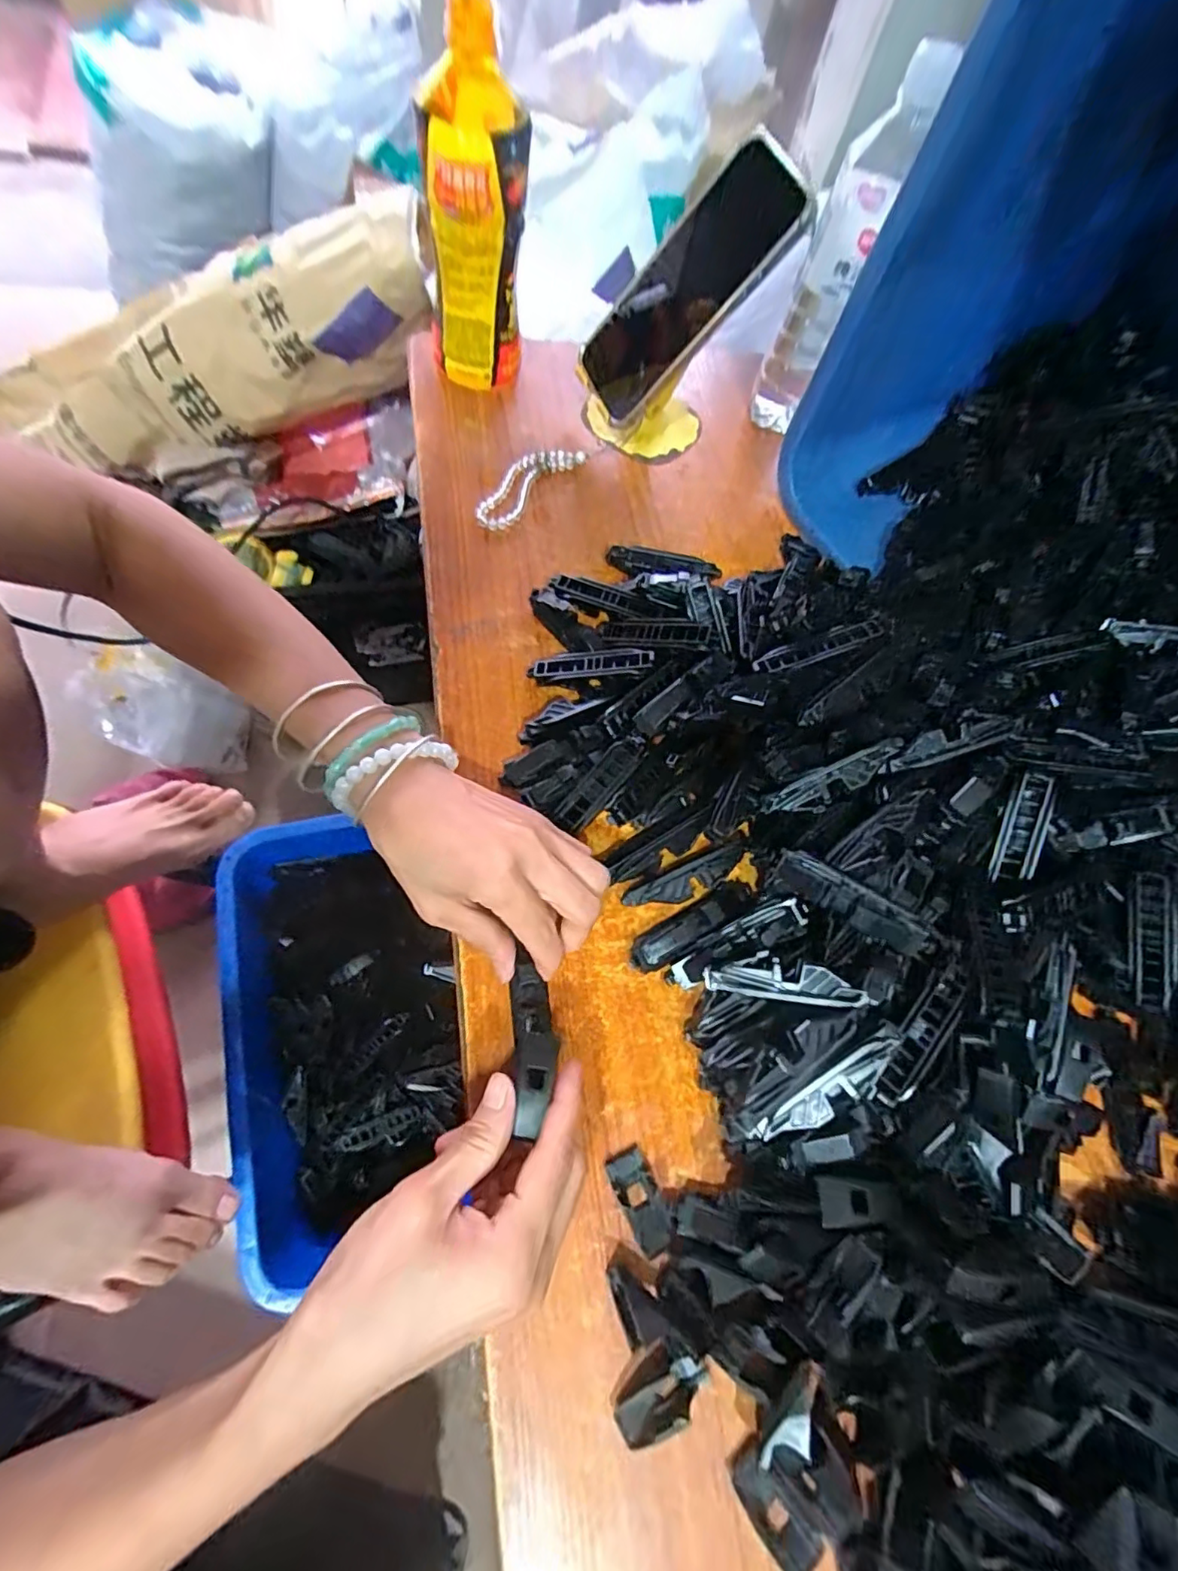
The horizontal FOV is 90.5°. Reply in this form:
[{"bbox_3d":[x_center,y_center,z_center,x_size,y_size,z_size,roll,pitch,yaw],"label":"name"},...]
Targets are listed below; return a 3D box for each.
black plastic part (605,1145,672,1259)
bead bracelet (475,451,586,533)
[{"bbox_3d":[0.024,0.193,0.271,0.018,0.004,0.041,-24,72,-17],"label":"black plastic part"},{"bbox_3d":[-0.046,-0.226,0.436,0.031,0.010,0.101,37,66,8],"label":"bead bracelet"}]

